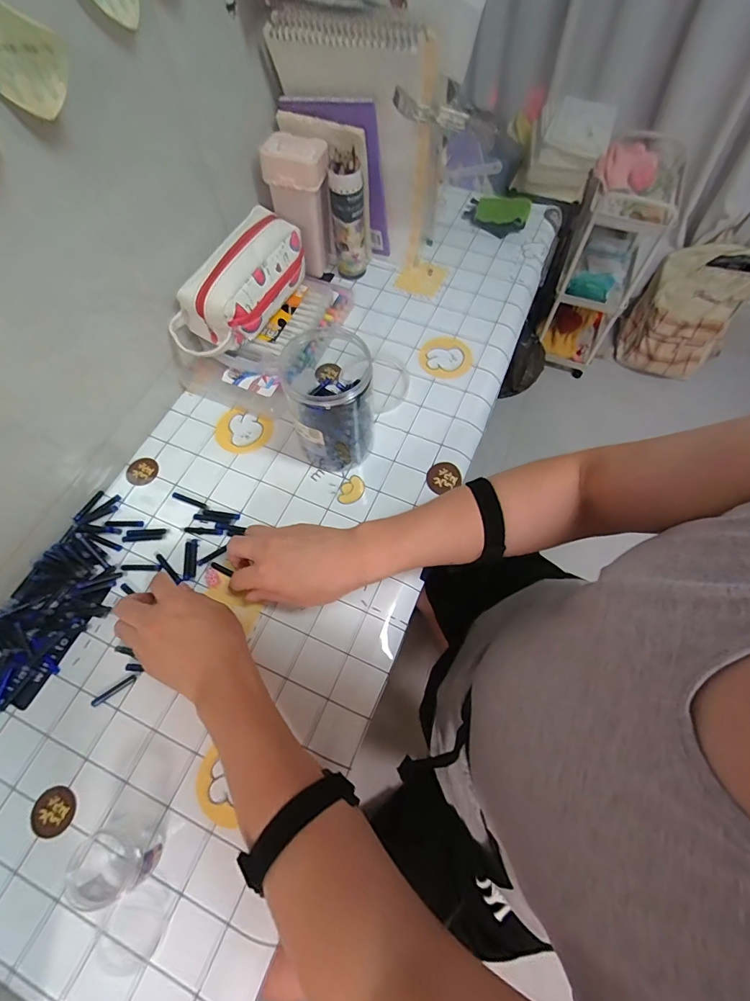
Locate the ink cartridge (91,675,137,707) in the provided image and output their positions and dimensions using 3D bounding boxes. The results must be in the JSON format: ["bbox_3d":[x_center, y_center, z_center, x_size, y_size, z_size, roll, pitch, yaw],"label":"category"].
[{"bbox_3d":[-0.272,0.197,0.442,0.047,0.004,0.008,-32,69,-14],"label":"ink cartridge"}]

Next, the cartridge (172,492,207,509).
[{"bbox_3d":[-0.235,-0.001,0.535,0.048,0.004,0.007,20,66,9],"label":"cartridge"}]

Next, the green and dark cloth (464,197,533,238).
[{"bbox_3d":[0.216,-0.507,0.750,0.108,0.046,0.056,13,66,6],"label":"green and dark cloth"}]

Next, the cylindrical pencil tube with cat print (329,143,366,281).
[{"bbox_3d":[-0.039,-0.421,0.641,0.049,0.163,0.052,-4,65,-2],"label":"cylindrical pencil tube with cat print"}]

